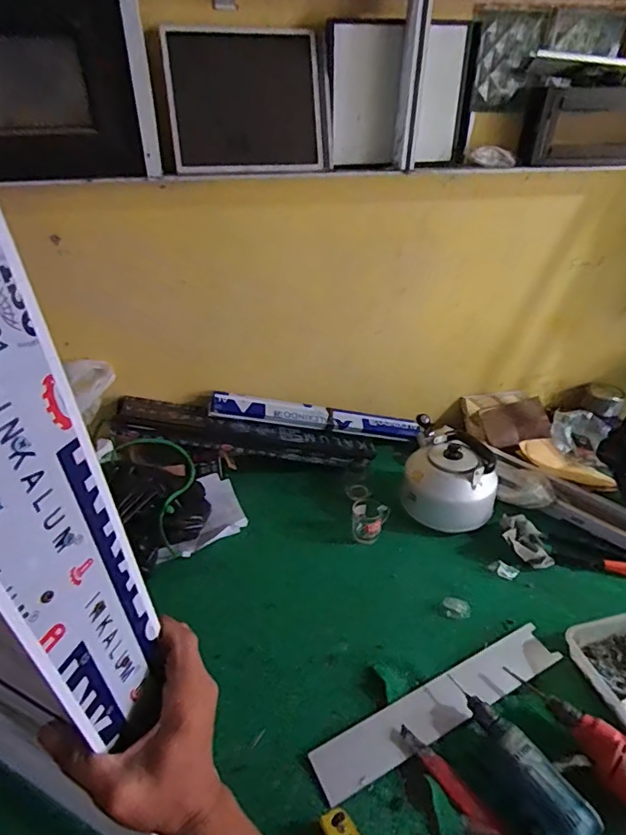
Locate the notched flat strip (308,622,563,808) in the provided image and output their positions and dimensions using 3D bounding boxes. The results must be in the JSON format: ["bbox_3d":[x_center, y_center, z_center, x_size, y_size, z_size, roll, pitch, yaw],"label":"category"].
[{"bbox_3d":[0.214,0.466,0.812,0.460,0.015,0.077,-16,34,-23],"label":"notched flat strip"}]

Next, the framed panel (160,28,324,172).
[{"bbox_3d":[-0.123,-0.585,0.921,0.276,0.228,0.023,-8,14,-11],"label":"framed panel"}]

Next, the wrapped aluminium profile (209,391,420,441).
[{"bbox_3d":[0.016,0.001,1.309,0.568,0.049,0.064,8,28,-19],"label":"wrapped aluminium profile"}]

